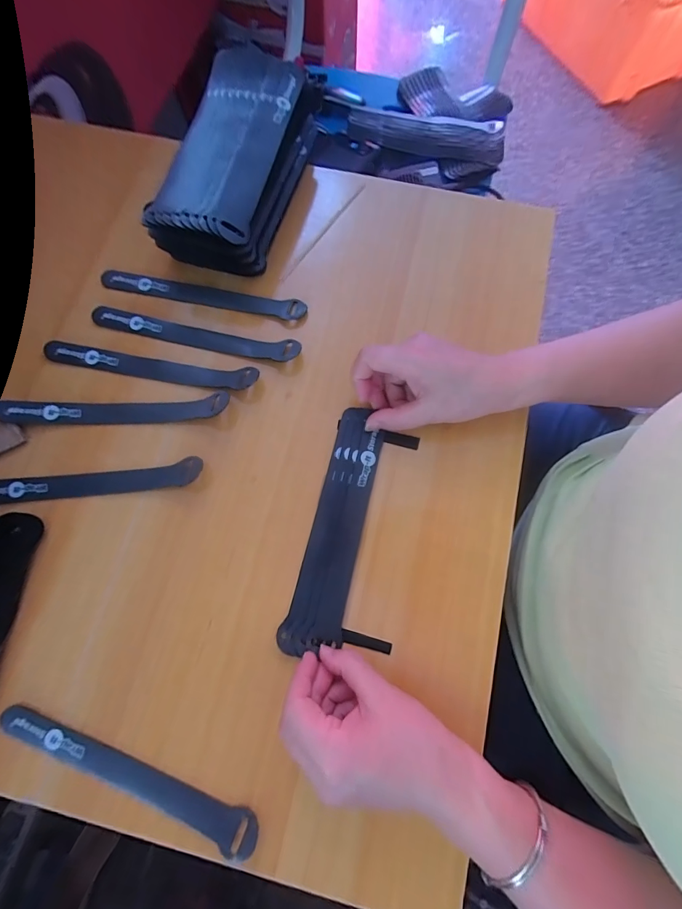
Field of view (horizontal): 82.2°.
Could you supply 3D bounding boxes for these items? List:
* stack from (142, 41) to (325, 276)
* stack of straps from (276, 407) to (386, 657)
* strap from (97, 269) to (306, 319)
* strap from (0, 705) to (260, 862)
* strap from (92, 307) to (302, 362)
[{"bbox_3d":[-0.096,-0.280,0.374,0.103,0.063,0.232,11,75,7],"label":"stack"},{"bbox_3d":[-0.002,0.055,0.314,0.040,0.008,0.194,13,74,6],"label":"stack of straps"},{"bbox_3d":[-0.136,-0.155,0.373,0.209,0.007,0.021,14,76,3],"label":"strap"},{"bbox_3d":[-0.154,0.227,0.276,0.203,0.005,0.024,17,65,8],"label":"strap"},{"bbox_3d":[-0.138,-0.112,0.360,0.204,0.010,0.021,14,76,3],"label":"strap"}]

